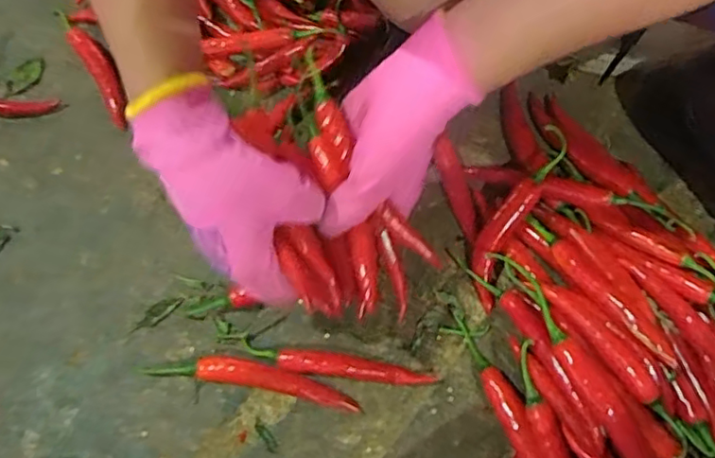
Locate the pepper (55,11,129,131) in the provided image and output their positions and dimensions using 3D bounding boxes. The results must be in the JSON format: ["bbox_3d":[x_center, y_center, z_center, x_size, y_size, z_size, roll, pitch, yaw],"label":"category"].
[{"bbox_3d":[-0.256,-0.163,0.588,0.027,0.017,0.164,-31,71,-12],"label":"pepper"}]

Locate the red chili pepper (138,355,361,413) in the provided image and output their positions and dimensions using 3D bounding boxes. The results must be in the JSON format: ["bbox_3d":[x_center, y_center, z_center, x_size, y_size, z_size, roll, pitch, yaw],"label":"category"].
[{"bbox_3d":[-0.083,0.117,0.471,0.170,0.016,0.024,10,68,4],"label":"red chili pepper"}]

